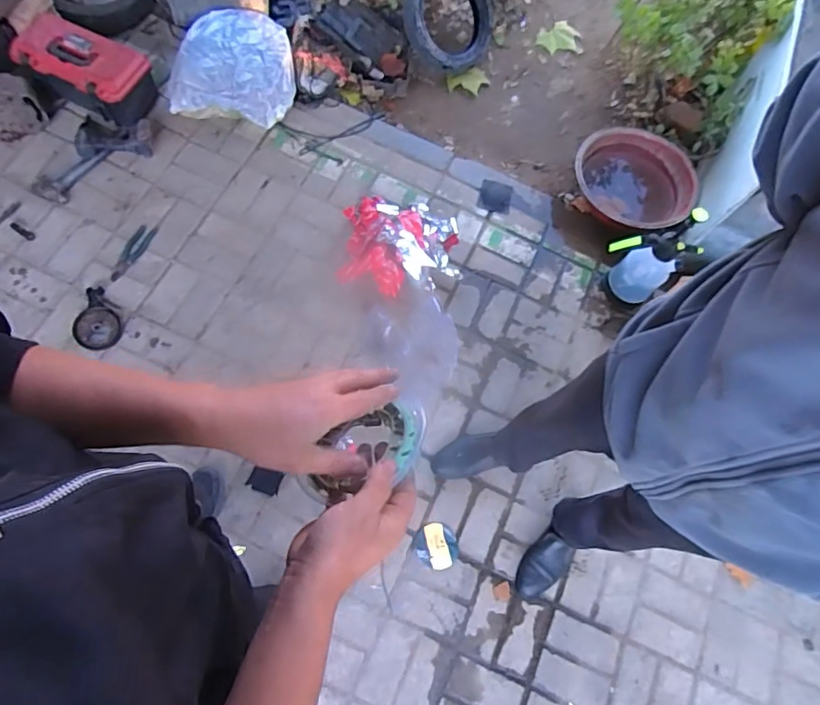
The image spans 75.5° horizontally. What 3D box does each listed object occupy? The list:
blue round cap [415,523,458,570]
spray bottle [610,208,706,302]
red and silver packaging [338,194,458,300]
[{"bbox_3d":[0.069,0.505,1.379,0.107,0.018,0.111,2,71,-6],"label":"blue round cap"},{"bbox_3d":[0.688,-0.284,1.506,0.162,0.387,0.160,2,71,-6],"label":"spray bottle"},{"bbox_3d":[-0.027,-0.350,1.602,0.355,0.151,0.333,1,70,-5],"label":"red and silver packaging"}]

